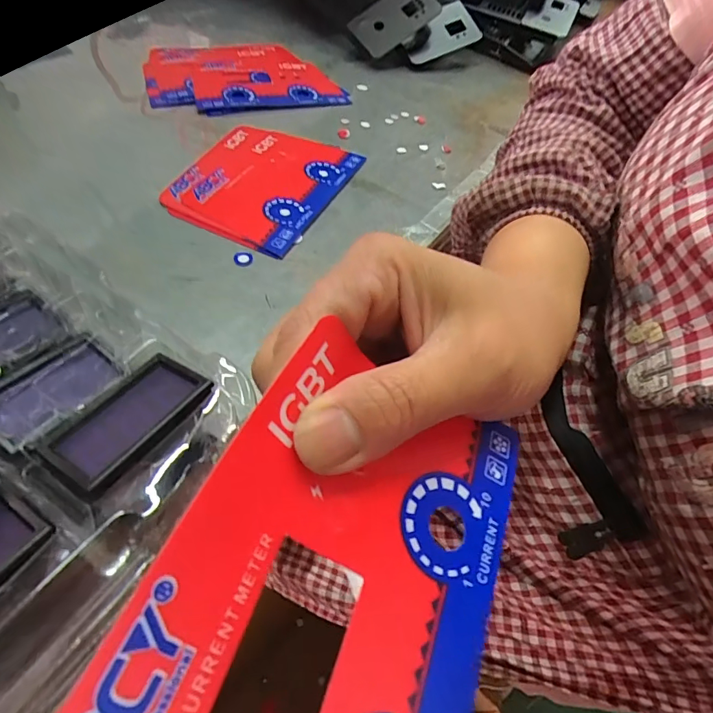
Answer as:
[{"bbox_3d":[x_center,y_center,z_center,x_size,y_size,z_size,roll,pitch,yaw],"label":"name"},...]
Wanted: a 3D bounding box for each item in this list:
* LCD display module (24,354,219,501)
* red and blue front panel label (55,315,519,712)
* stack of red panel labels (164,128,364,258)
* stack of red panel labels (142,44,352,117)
[{"bbox_3d":[-0.068,0.018,0.131,0.028,0.008,0.044,33,56,15],"label":"LCD display module"},{"bbox_3d":[-0.003,0.058,0.104,0.086,0.008,0.129,38,51,-13],"label":"red and blue front panel label"},{"bbox_3d":[-0.068,-0.135,0.337,0.106,0.012,0.148,21,52,11],"label":"stack of red panel labels"},{"bbox_3d":[-0.094,-0.257,0.417,0.163,0.015,0.124,-12,53,-15],"label":"stack of red panel labels"}]

